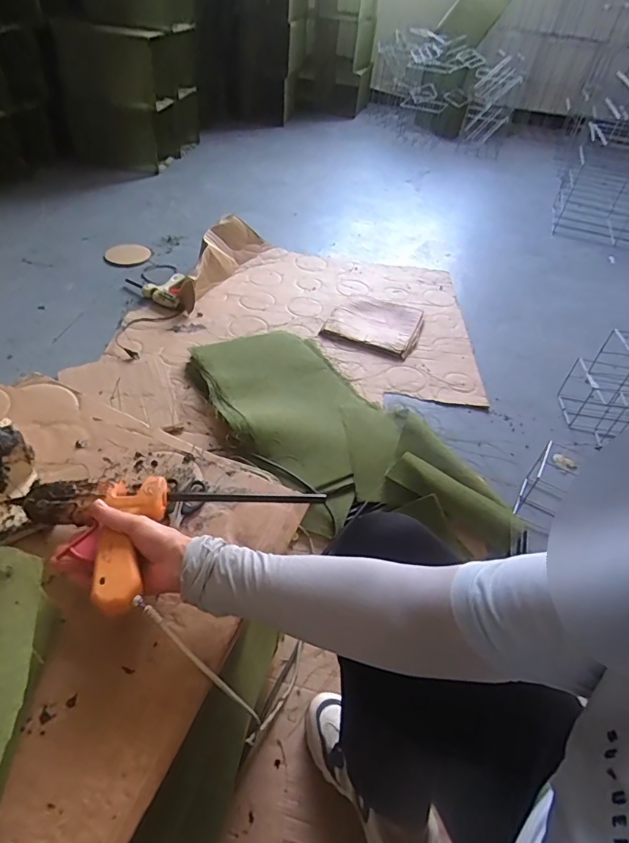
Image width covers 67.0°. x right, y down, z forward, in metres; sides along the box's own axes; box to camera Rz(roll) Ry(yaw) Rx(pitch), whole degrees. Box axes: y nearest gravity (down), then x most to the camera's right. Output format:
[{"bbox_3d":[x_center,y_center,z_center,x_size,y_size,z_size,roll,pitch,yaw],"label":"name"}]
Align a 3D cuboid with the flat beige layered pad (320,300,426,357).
[{"bbox_3d":[0.192,-0.320,1.551,0.284,0.036,0.281,18,46,10],"label":"flat beige layered pad"}]

